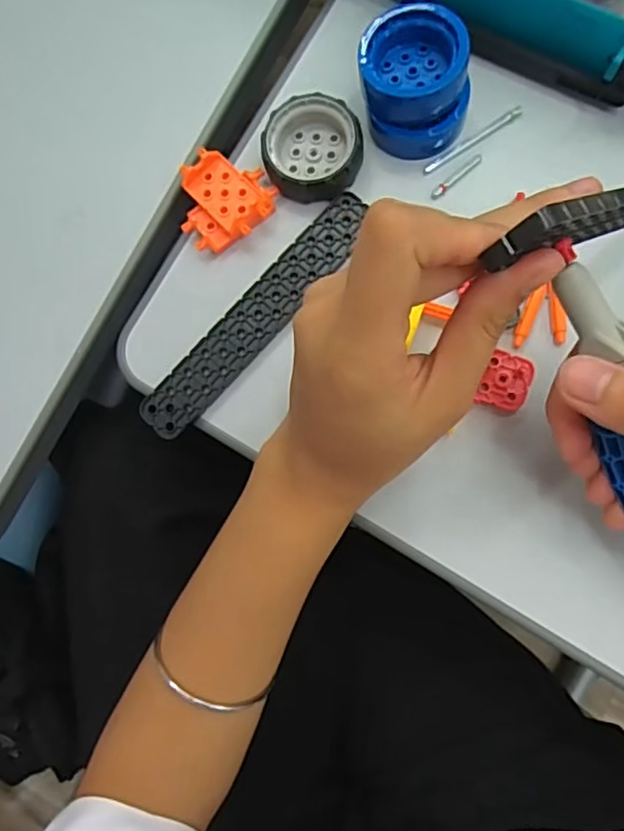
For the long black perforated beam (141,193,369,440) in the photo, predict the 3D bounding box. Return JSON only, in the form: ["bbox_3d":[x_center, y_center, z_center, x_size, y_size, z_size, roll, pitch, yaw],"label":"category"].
[{"bbox_3d":[-0.026,-0.048,0.300,0.025,0.008,0.147,43,90,10],"label":"long black perforated beam"}]

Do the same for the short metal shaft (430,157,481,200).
[{"bbox_3d":[0.071,-0.117,0.299,0.030,0.004,0.005,-39,81,1],"label":"short metal shaft"}]

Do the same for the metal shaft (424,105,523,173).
[{"bbox_3d":[0.080,-0.137,0.299,0.055,0.004,0.005,-31,81,2],"label":"metal shaft"}]

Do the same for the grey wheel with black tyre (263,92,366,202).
[{"bbox_3d":[0.001,-0.131,0.301,0.046,0.016,0.047,14,85,8],"label":"grey wheel with black tyre"}]

